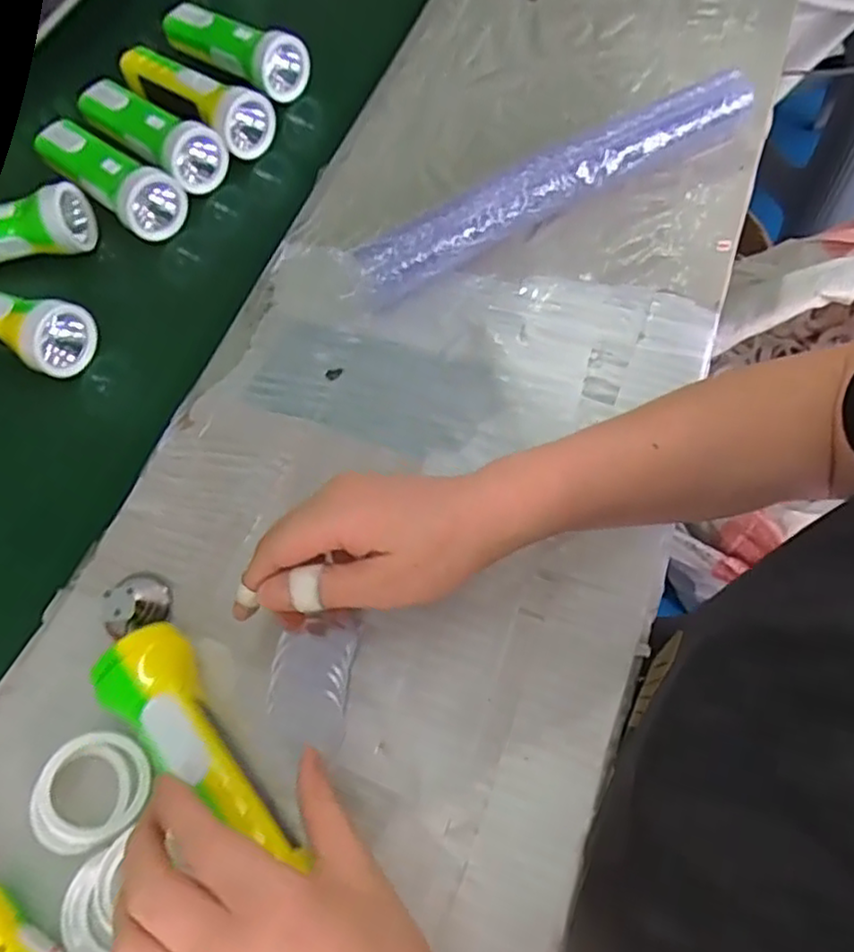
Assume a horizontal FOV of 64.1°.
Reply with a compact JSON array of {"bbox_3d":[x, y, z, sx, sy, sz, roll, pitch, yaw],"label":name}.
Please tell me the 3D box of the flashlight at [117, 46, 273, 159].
[{"bbox_3d":[-0.190,-0.310,0.558,0.142,0.043,0.050,34,71,17],"label":"flashlight"}]

